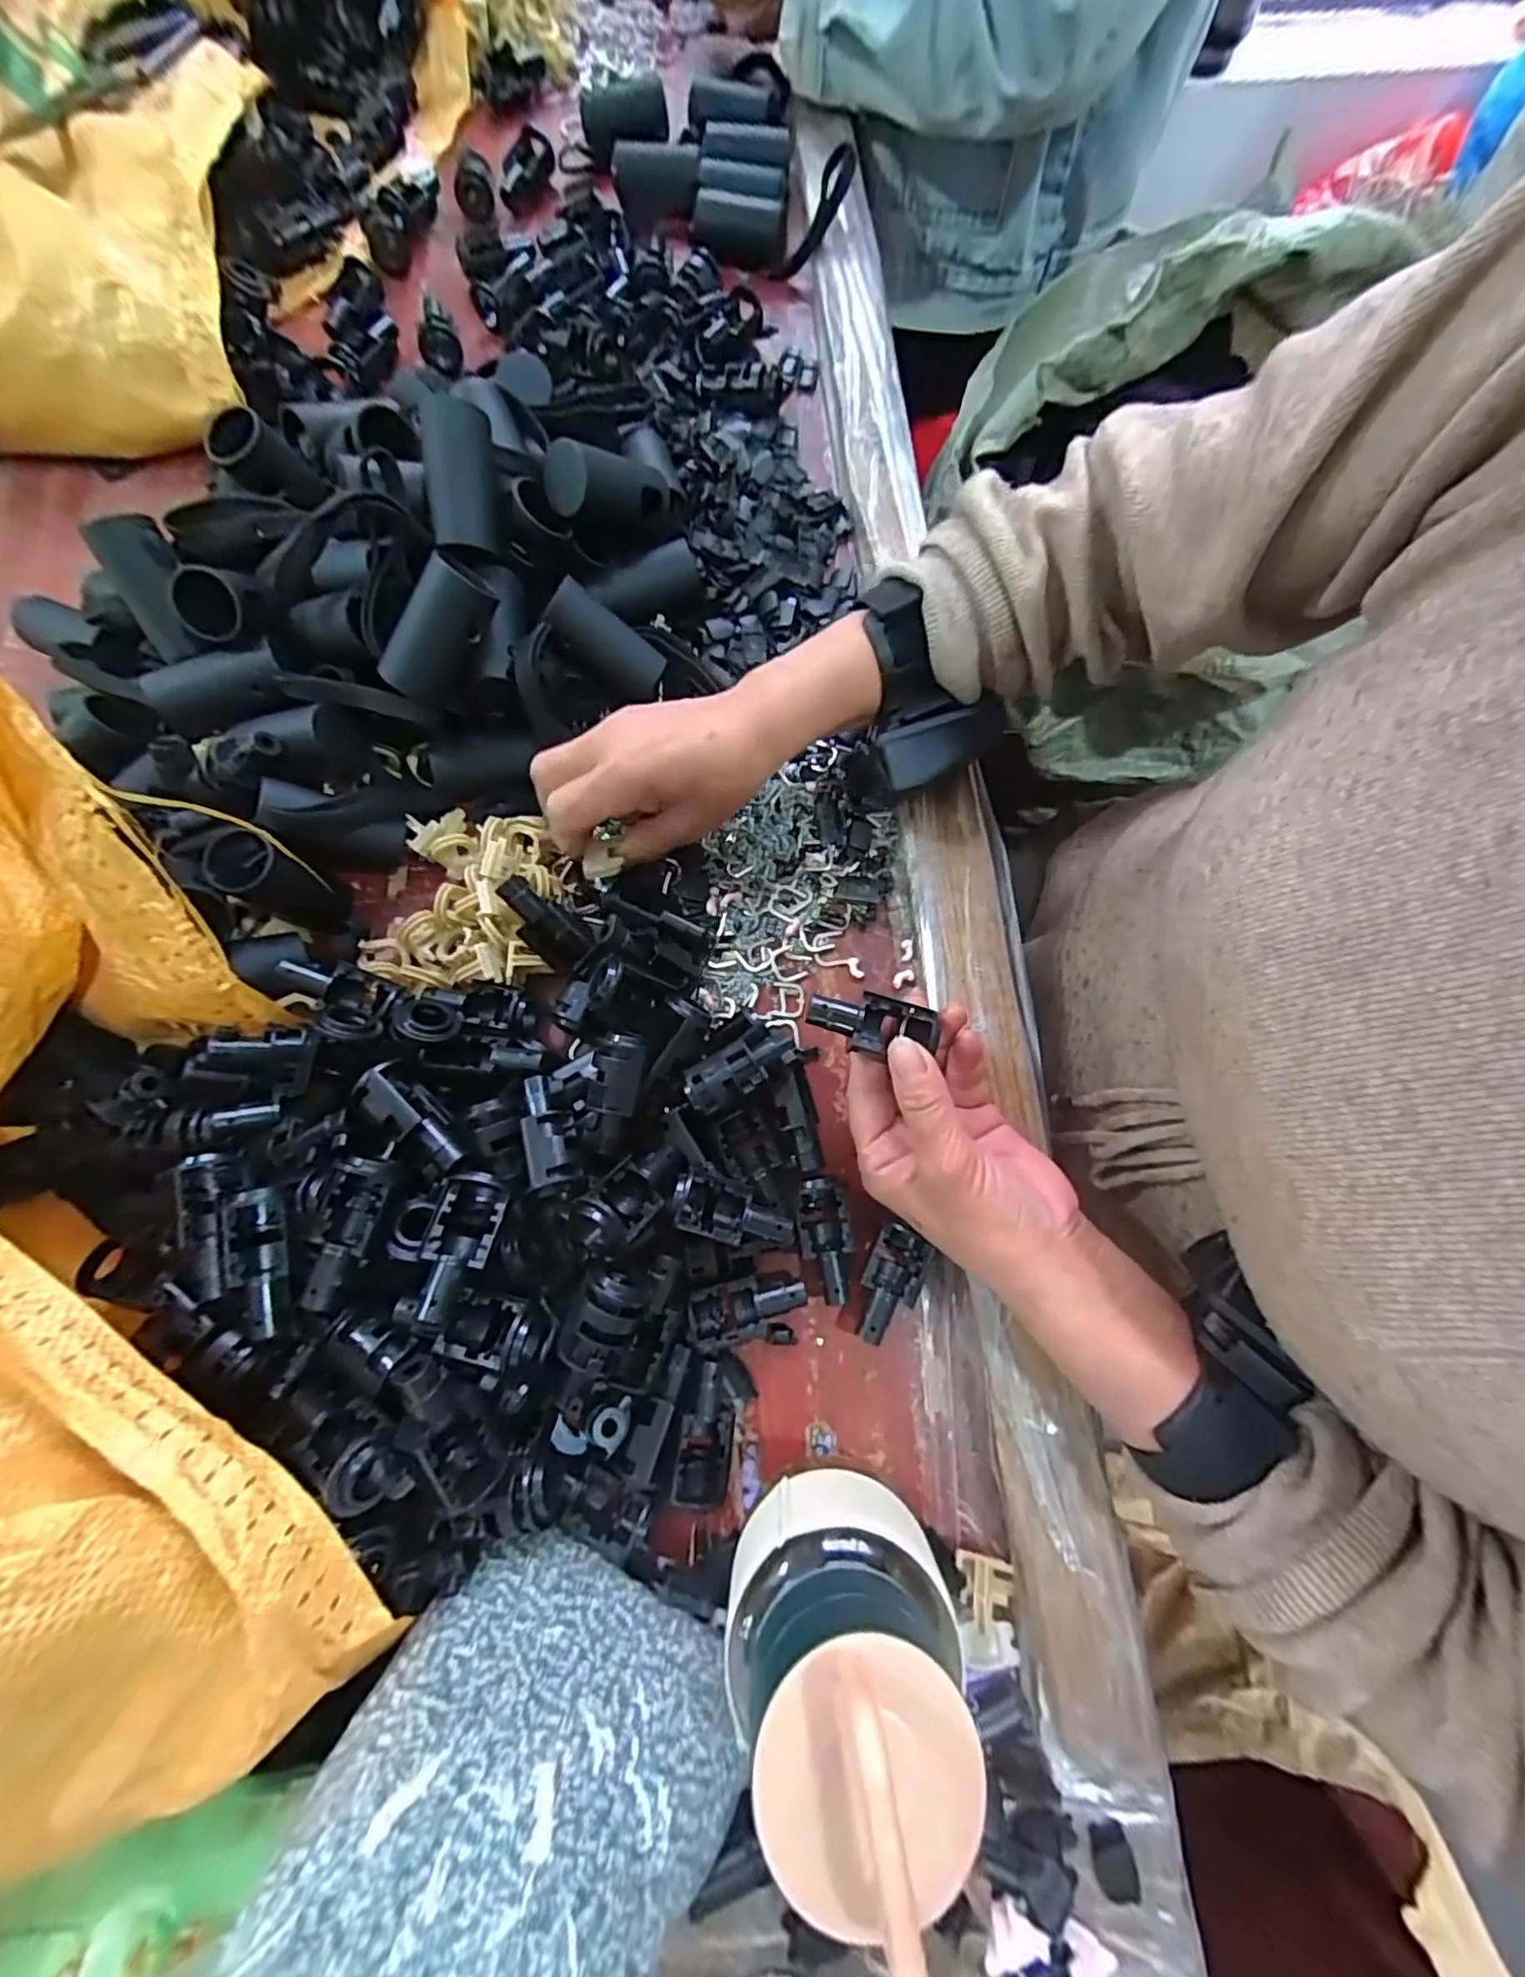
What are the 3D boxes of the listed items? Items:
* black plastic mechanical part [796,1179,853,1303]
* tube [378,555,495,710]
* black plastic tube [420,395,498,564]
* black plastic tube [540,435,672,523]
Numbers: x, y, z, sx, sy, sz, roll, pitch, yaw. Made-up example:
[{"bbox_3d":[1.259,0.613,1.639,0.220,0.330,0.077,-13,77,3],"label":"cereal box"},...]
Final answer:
[{"bbox_3d":[0.029,0.113,0.296,0.022,0.027,0.052,-4,76,-2],"label":"black plastic mechanical part"},{"bbox_3d":[-0.151,-0.166,0.308,0.022,0.029,0.061,43,110,9],"label":"tube"},{"bbox_3d":[-0.143,-0.238,0.309,0.026,0.025,0.064,-1,102,-1],"label":"black plastic tube"},{"bbox_3d":[-0.075,-0.256,0.337,0.065,0.030,0.025,-24,75,-40],"label":"black plastic tube"}]

